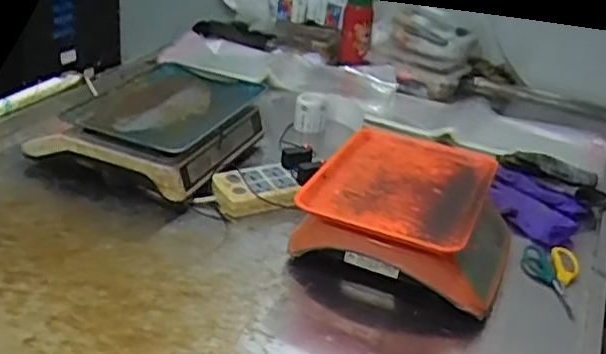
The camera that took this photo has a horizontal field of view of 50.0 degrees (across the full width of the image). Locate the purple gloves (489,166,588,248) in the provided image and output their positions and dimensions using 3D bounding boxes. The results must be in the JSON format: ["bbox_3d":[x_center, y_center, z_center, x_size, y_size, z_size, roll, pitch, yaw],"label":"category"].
[{"bbox_3d":[0.410,0.049,1.148,0.165,0.046,0.166,17,31,21],"label":"purple gloves"}]

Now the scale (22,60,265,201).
[{"bbox_3d":[-0.265,-0.112,1.224,0.311,0.079,0.355,16,30,18],"label":"scale"}]

